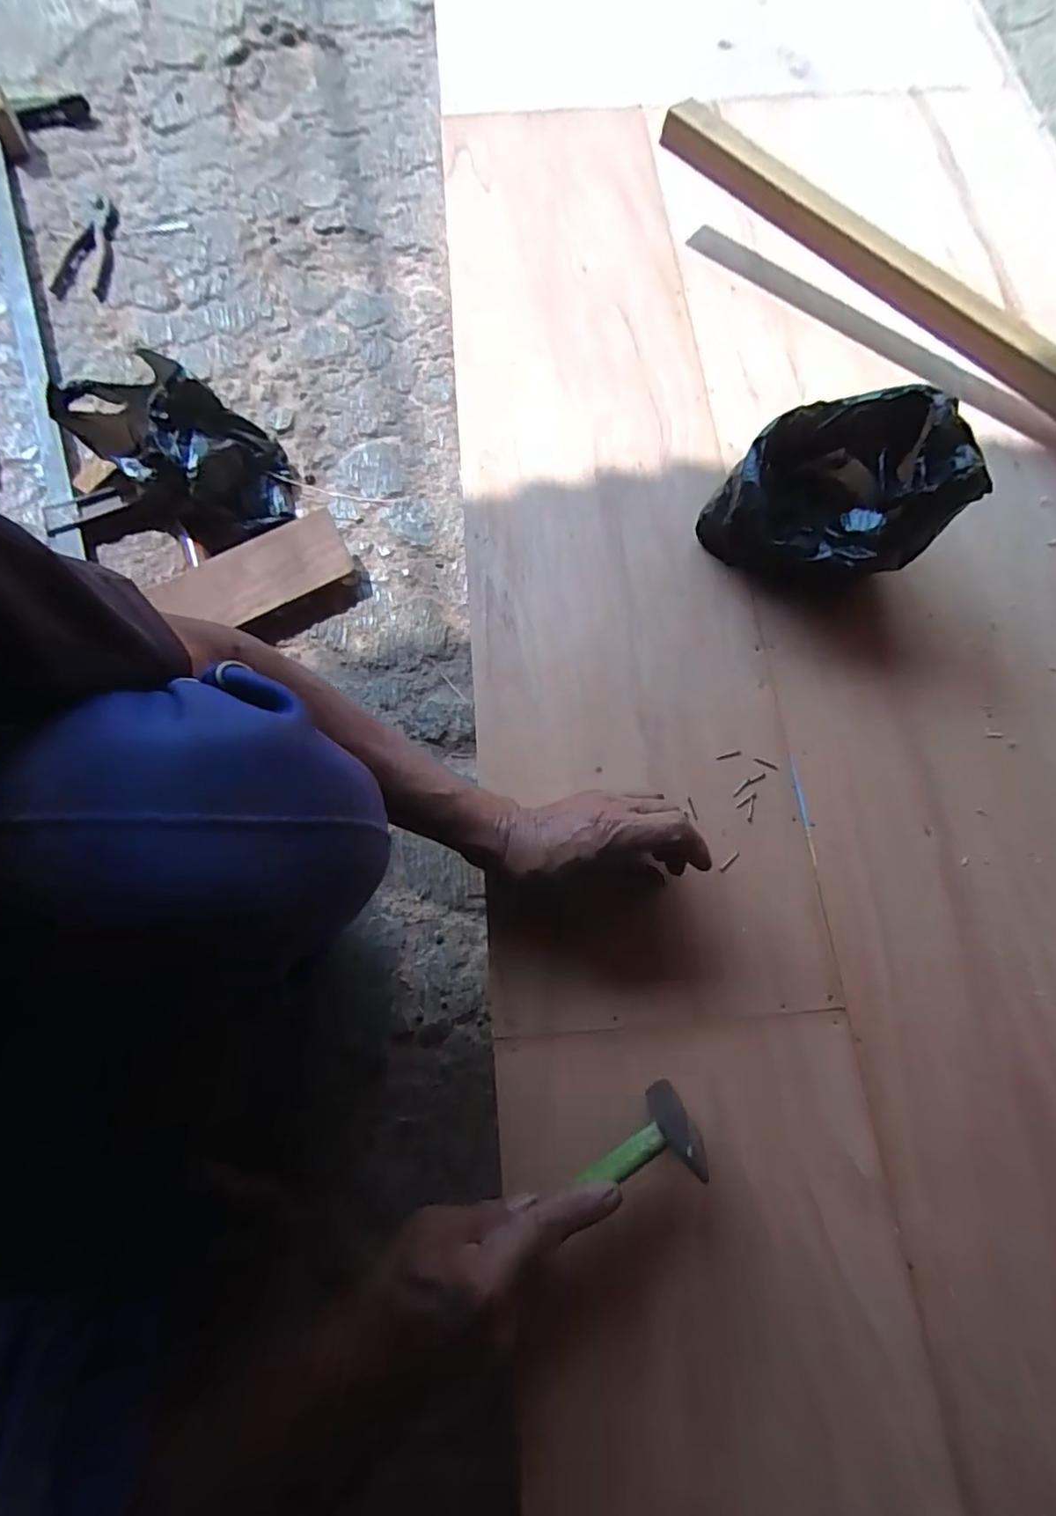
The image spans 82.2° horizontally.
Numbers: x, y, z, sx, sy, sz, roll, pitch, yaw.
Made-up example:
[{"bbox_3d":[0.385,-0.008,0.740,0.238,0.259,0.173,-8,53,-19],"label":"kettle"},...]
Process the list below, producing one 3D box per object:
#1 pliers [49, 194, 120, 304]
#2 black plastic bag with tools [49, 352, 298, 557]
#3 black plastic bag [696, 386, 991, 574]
[{"bbox_3d":[-0.616,-0.711,0.847,0.074,0.012,0.209,-9,72,-2],"label":"pliers"},{"bbox_3d":[-0.383,-0.325,0.669,0.209,0.108,0.160,-12,72,-3],"label":"black plastic bag with tools"},{"bbox_3d":[0.242,-0.228,0.507,0.170,0.127,0.143,-3,72,0],"label":"black plastic bag"}]

